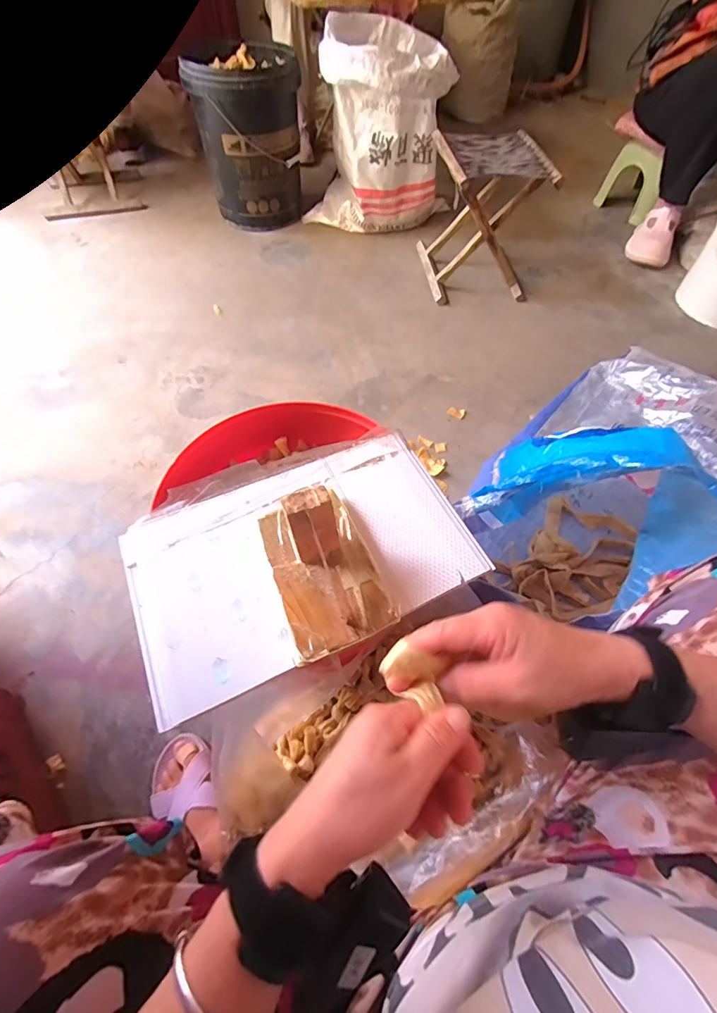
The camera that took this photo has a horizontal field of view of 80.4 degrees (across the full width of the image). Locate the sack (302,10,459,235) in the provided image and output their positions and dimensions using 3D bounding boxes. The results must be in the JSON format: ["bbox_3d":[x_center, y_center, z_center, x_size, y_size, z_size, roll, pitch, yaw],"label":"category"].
[{"bbox_3d":[0.064,-1.101,1.262,0.382,0.415,0.267,20,62,10],"label":"sack"}]

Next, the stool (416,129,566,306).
[{"bbox_3d":[0.328,-0.777,1.149,0.255,0.292,0.298,-6,60,-5],"label":"stool"}]

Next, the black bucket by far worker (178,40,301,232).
[{"bbox_3d":[-0.320,-1.120,1.304,0.286,0.361,0.288,-7,61,-6],"label":"black bucket by far worker"}]

